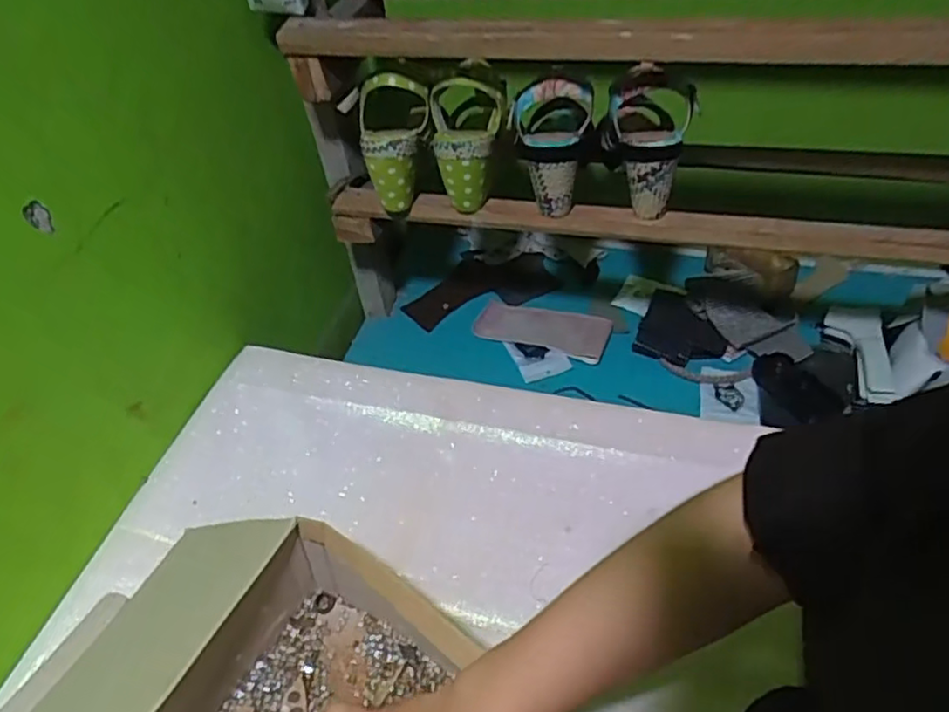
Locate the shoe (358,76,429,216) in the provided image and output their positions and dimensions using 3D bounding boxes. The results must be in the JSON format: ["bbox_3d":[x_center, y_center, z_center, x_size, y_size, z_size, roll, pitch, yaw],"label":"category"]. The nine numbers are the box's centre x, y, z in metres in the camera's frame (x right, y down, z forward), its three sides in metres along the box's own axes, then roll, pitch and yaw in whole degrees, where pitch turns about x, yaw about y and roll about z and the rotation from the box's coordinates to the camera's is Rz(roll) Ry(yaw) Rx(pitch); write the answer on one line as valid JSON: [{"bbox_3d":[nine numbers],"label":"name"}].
[{"bbox_3d":[-0.083,-0.229,0.722,0.077,0.140,0.063,-10,45,-3],"label":"shoe"}]

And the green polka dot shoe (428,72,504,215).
[{"bbox_3d":[-0.005,-0.229,0.714,0.079,0.136,0.078,-7,45,1],"label":"green polka dot shoe"}]

